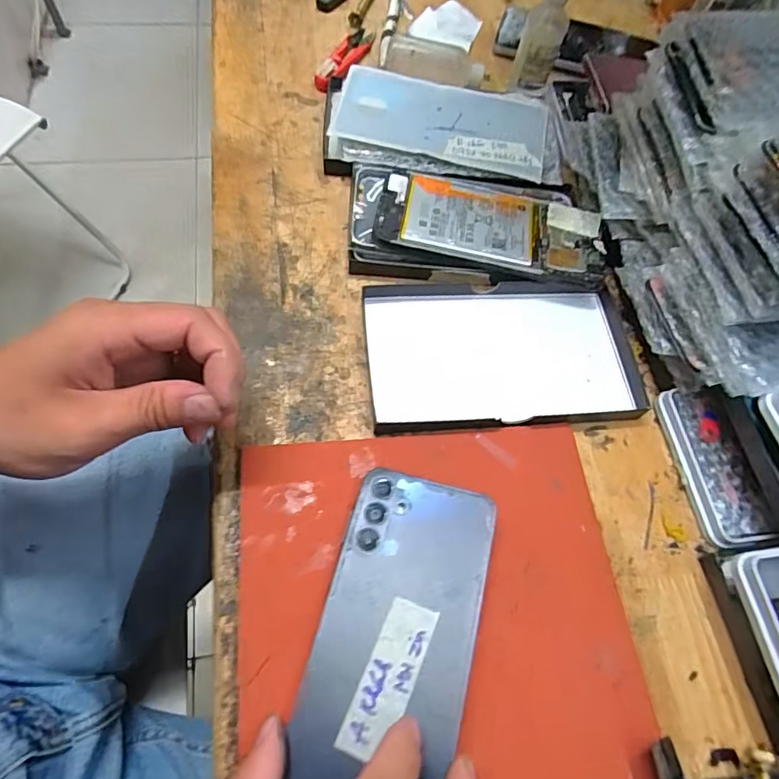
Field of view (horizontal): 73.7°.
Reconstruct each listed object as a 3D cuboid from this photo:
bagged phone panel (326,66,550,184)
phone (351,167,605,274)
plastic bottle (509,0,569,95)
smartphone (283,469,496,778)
[{"bbox_3d":[0.043,-0.216,0.415,0.166,0.015,0.083,10,64,1],"label":"bagged phone panel"},{"bbox_3d":[0.062,-0.121,0.373,0.176,0.010,0.071,9,65,-2],"label":"phone"},{"bbox_3d":[0.129,-0.299,0.438,0.034,0.095,0.029,12,64,2],"label":"plastic bottle"},{"bbox_3d":[0.003,0.115,0.253,0.075,0.007,0.154,11,60,12],"label":"smartphone"}]

